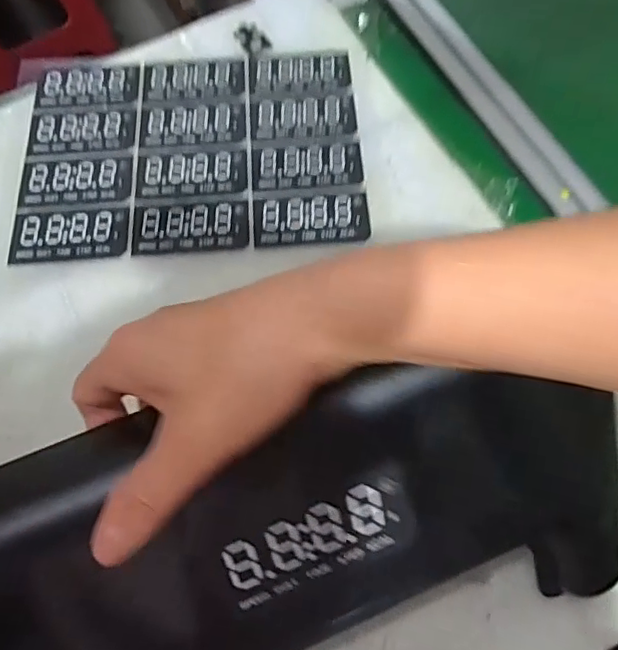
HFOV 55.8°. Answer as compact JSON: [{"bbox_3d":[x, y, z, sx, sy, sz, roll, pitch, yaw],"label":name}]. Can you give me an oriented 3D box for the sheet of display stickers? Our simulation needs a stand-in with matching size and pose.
[{"bbox_3d":[-0.099,-0.150,0.494,0.276,0.004,0.201,-4,66,-1],"label":"sheet of display stickers"}]

